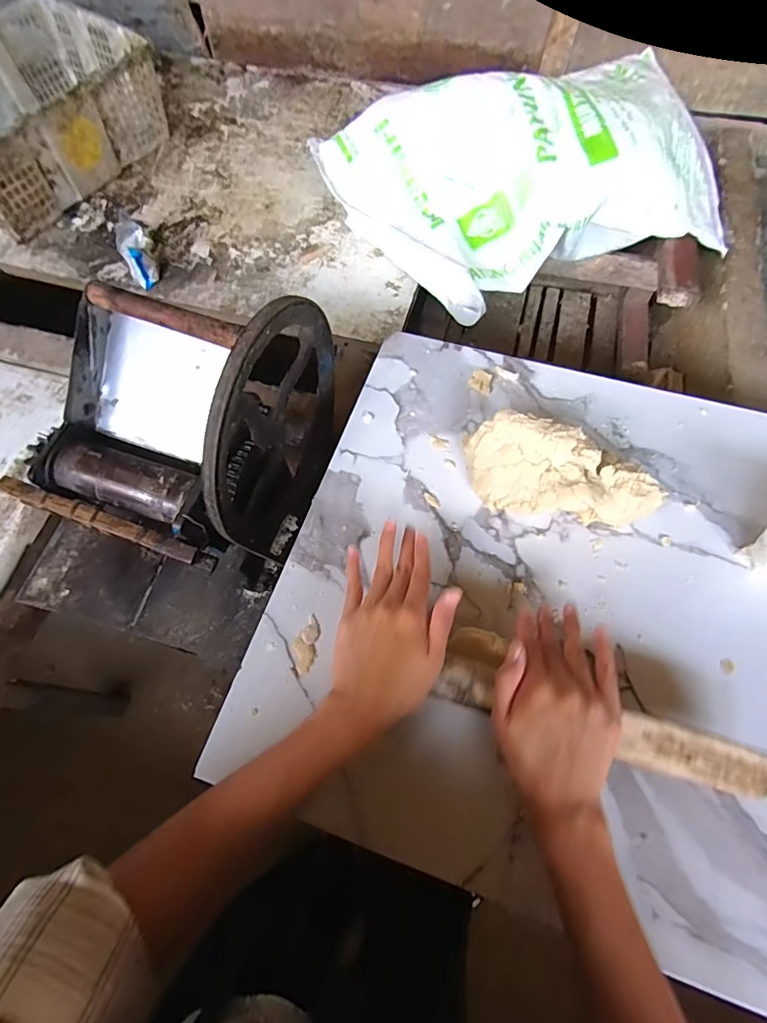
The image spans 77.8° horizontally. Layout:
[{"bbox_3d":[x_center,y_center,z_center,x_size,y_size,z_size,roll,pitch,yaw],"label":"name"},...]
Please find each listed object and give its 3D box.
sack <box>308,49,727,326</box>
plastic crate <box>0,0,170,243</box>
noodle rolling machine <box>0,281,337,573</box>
[{"bbox_3d":[0.258,-0.583,0.840,0.683,0.187,0.406,-13,68,-6],"label":"sack"},{"bbox_3d":[-0.726,-0.802,0.977,0.342,0.175,0.478,31,70,12],"label":"plastic crate"},{"bbox_3d":[-0.215,-0.104,0.518,0.251,0.244,0.290,19,68,8],"label":"noodle rolling machine"}]

